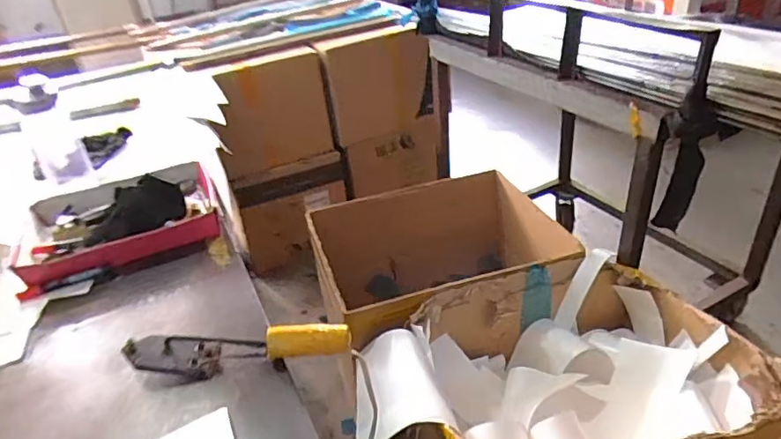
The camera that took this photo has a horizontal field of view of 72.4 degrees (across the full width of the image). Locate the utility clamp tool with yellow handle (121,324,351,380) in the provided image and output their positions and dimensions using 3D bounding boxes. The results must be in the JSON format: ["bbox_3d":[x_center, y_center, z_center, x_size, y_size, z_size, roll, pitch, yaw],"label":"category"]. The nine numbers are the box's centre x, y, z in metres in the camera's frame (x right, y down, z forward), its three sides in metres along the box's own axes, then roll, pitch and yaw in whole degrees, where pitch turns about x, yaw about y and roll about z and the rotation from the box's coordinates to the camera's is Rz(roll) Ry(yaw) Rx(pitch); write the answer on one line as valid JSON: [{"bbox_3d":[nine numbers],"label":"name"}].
[{"bbox_3d":[-0.180,0.156,0.638,0.261,0.038,0.035,-8,34,-3],"label":"utility clamp tool with yellow handle"}]

